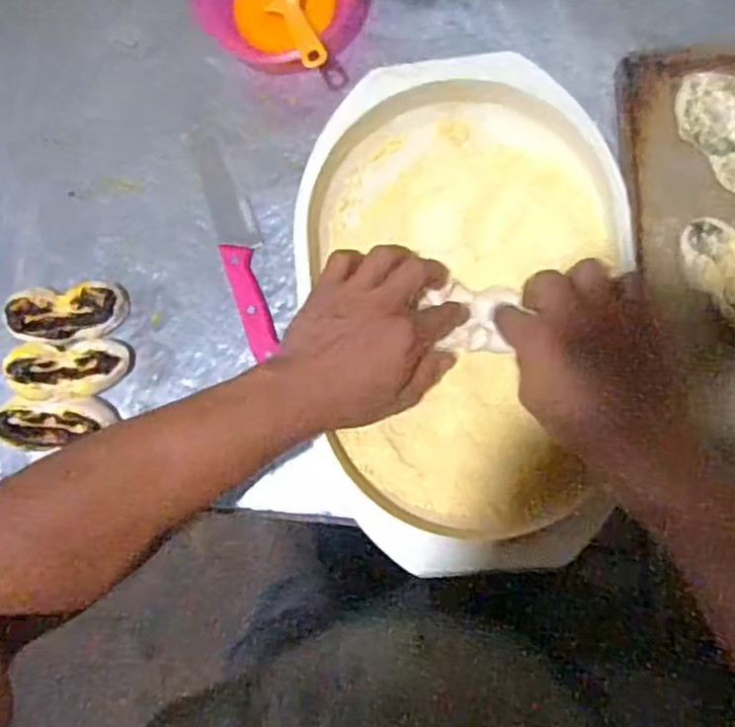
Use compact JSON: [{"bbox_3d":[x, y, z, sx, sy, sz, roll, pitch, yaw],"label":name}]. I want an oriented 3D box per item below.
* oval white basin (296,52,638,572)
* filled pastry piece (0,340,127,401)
[{"bbox_3d":[0.072,-0.044,0.521,0.232,0.066,0.384,-2,88,9],"label":"oval white basin"},{"bbox_3d":[-0.249,0.006,0.560,0.097,0.022,0.047,-3,85,7],"label":"filled pastry piece"}]

